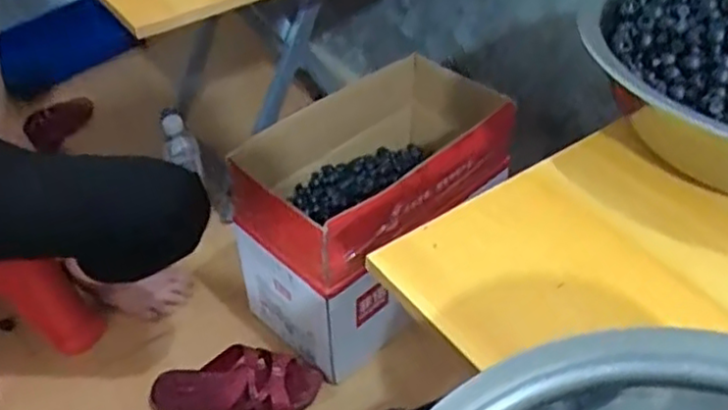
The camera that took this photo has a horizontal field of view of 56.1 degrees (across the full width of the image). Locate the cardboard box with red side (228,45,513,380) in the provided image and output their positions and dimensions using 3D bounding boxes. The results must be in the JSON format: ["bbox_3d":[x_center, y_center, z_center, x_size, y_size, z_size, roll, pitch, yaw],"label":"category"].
[{"bbox_3d":[0.024,-0.008,1.054,0.249,0.282,0.439,27,49,28],"label":"cardboard box with red side"}]

